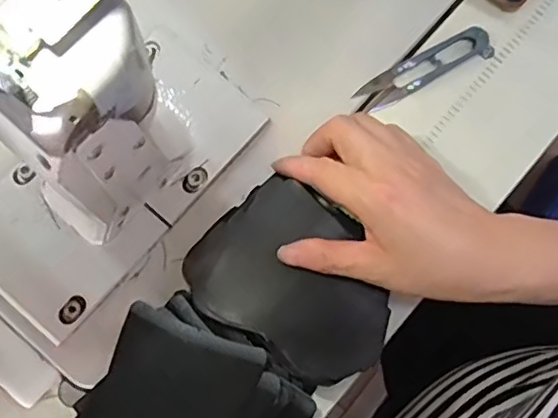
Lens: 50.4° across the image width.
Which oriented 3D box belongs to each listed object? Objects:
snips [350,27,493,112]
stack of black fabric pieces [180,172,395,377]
[{"bbox_3d":[0.103,-0.100,0.417,0.101,0.008,0.026,-28,76,-6],"label":"snips"},{"bbox_3d":[0.011,0.042,0.370,0.127,0.018,0.096,34,78,10],"label":"stack of black fabric pieces"}]

